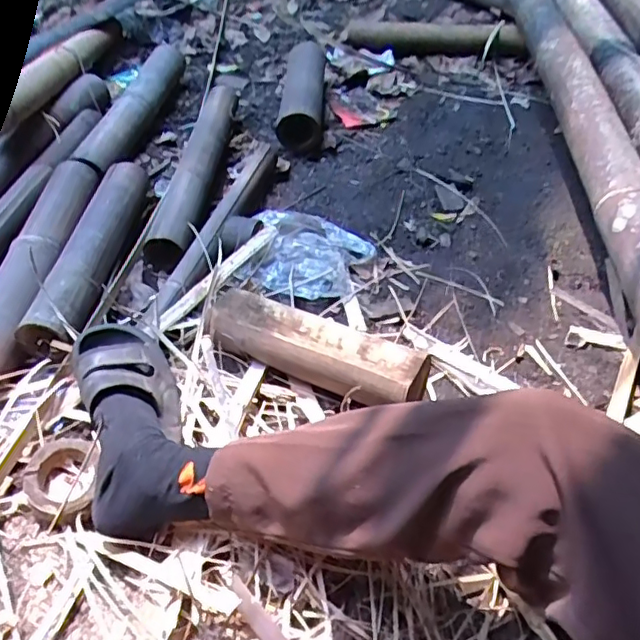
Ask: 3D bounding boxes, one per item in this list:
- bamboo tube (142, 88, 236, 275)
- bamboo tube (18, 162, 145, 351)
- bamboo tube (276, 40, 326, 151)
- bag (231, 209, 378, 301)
[{"bbox_3d":[-0.224,-0.287,1.074,0.083,0.072,0.501,0,47,5],"label":"bamboo tube"},{"bbox_3d":[-0.342,-0.112,0.913,0.070,0.080,0.432,0,47,5],"label":"bamboo tube"},{"bbox_3d":[-0.039,-0.501,1.279,0.095,0.073,0.434,-2,46,3],"label":"bamboo tube"},{"bbox_3d":[-0.015,-0.113,0.943,0.189,0.041,0.191,6,47,10],"label":"bag"}]

